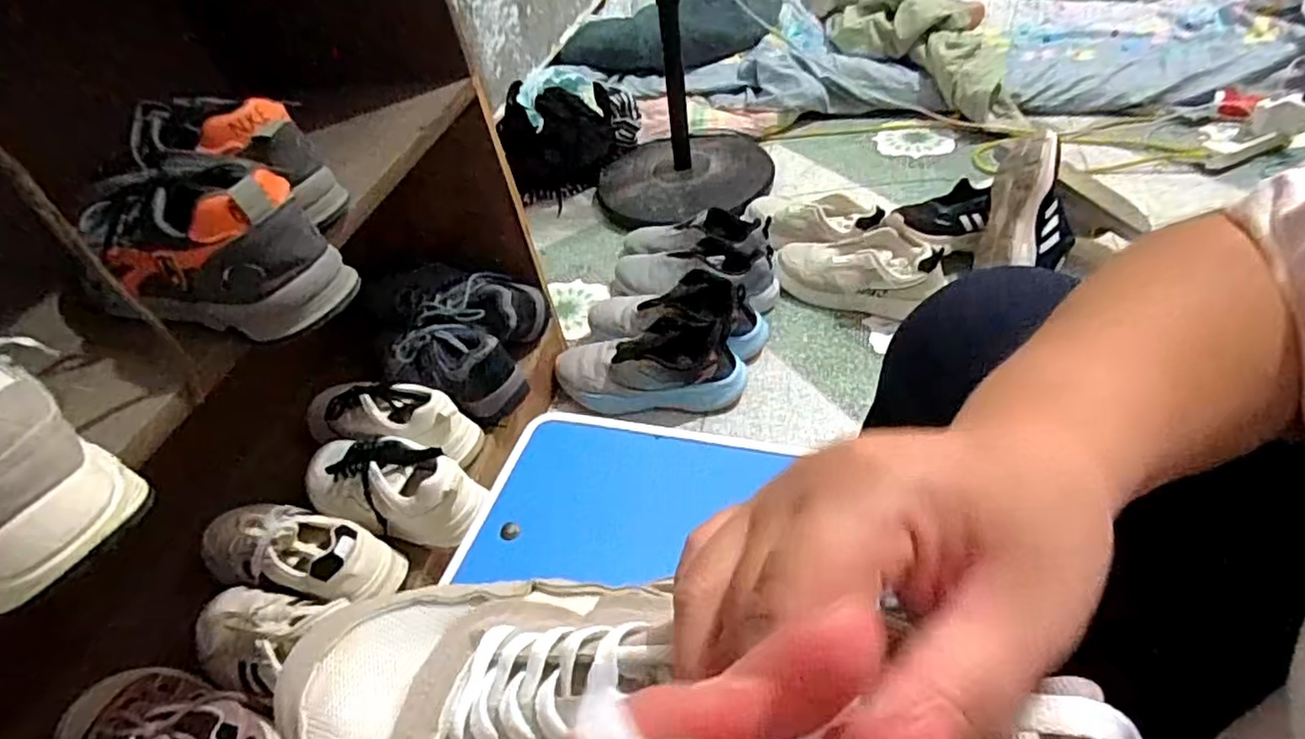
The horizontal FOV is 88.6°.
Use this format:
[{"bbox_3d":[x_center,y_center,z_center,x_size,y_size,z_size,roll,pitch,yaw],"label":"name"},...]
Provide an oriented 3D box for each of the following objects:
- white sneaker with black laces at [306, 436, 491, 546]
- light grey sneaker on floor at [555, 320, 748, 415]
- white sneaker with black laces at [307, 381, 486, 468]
[{"bbox_3d":[-0.307,0.128,0.763,0.228,0.080,0.099,13,50,24],"label":"white sneaker with black laces"},{"bbox_3d":[-0.011,-0.012,0.984,0.283,0.093,0.098,2,46,15],"label":"light grey sneaker on floor"},{"bbox_3d":[-0.338,0.063,0.852,0.223,0.090,0.081,5,47,17],"label":"white sneaker with black laces"}]

